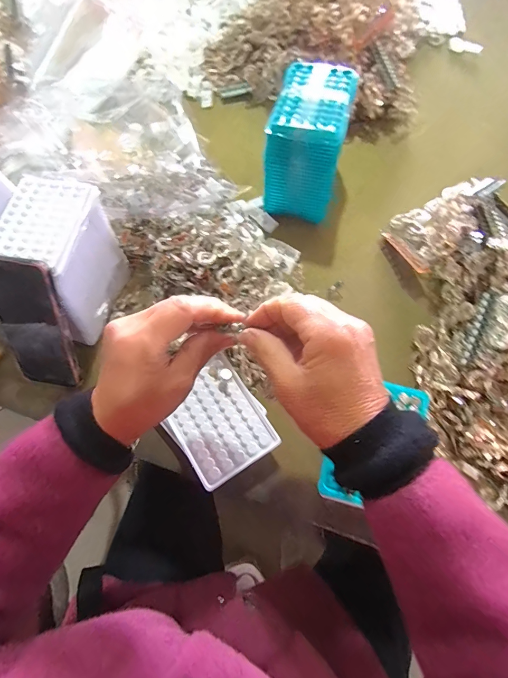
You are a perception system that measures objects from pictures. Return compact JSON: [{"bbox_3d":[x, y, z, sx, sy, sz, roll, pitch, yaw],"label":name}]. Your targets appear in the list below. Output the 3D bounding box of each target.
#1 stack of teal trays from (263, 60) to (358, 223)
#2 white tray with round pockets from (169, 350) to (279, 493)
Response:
[{"bbox_3d":[0.076,-0.272,0.501,0.096,0.123,0.149,14,69,7],"label":"stack of teal trays"},{"bbox_3d":[-0.041,0.093,0.401,0.093,0.006,0.117,-33,70,-11],"label":"white tray with round pockets"}]

